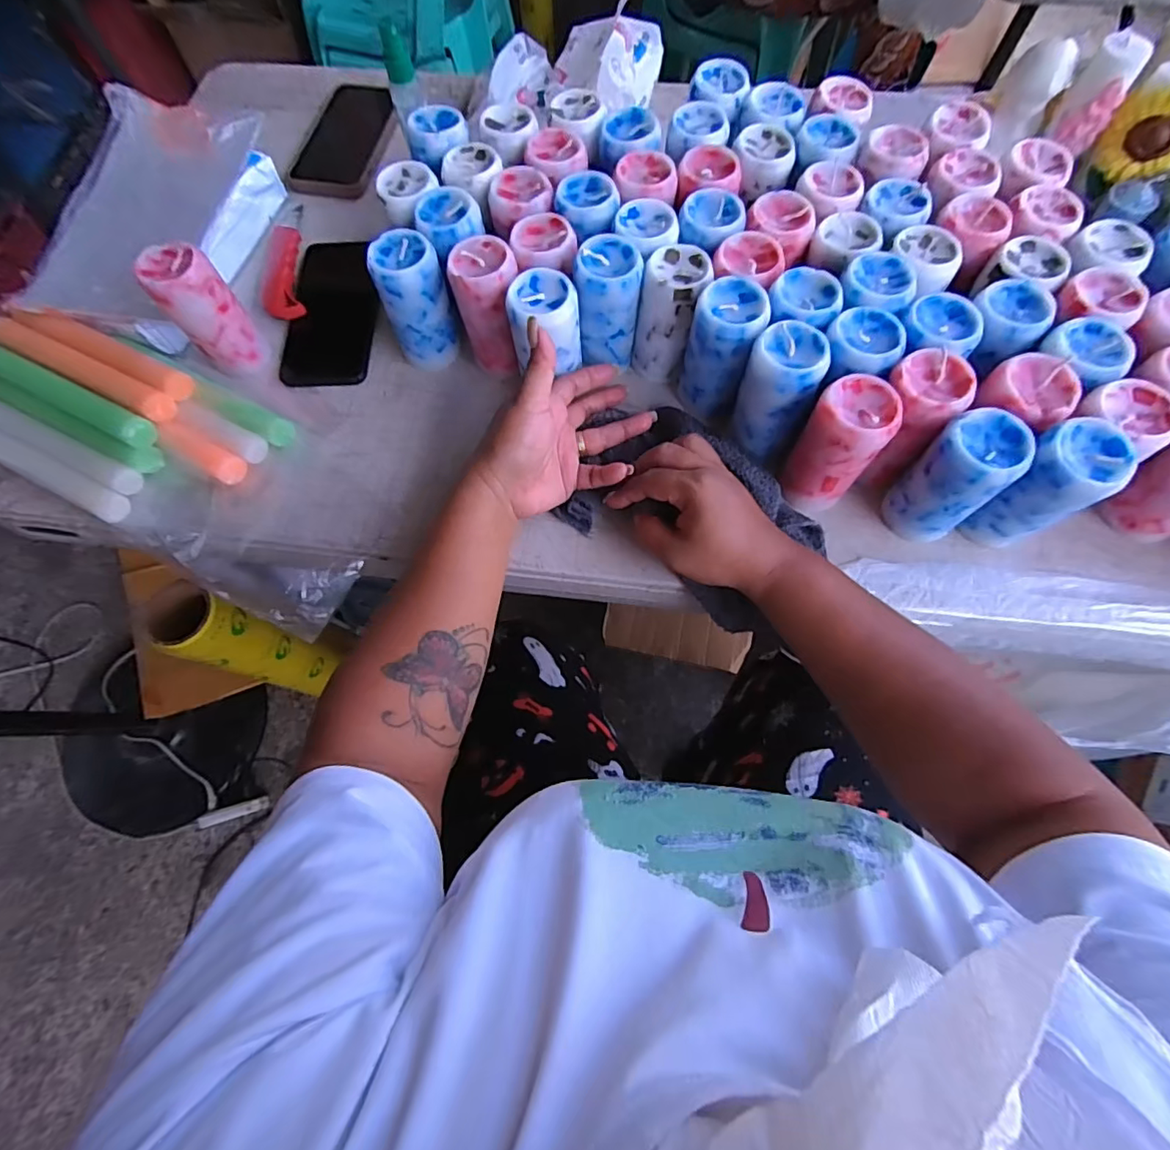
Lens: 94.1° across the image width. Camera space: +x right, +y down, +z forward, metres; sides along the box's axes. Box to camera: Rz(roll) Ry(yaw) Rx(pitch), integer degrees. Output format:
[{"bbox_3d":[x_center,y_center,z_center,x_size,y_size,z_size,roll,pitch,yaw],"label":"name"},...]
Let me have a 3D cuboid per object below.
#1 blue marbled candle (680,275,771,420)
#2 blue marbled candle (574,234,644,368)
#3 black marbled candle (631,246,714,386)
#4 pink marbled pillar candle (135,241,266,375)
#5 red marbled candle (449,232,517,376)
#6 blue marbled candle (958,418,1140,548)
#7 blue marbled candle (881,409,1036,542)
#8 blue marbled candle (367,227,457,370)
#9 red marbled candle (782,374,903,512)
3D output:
[{"bbox_3d":[0.102,-0.168,0.411,0.047,0.089,0.051,23,73,10],"label":"blue marbled candle"},{"bbox_3d":[0.019,-0.210,0.428,0.048,0.087,0.051,-1,71,2],"label":"blue marbled candle"},{"bbox_3d":[0.067,-0.203,0.427,0.046,0.083,0.052,20,73,9],"label":"black marbled candle"},{"bbox_3d":[-0.304,-0.212,0.443,0.048,0.095,0.043,-42,74,-11],"label":"pink marbled pillar candle"},{"bbox_3d":[-0.073,-0.209,0.437,0.050,0.093,0.060,-8,70,0],"label":"red marbled candle"},{"bbox_3d":[0.298,-0.056,0.361,0.050,0.093,0.049,34,75,13],"label":"blue marbled candle"},{"bbox_3d":[0.248,-0.064,0.369,0.048,0.089,0.049,-34,73,-9],"label":"blue marbled candle"},{"bbox_3d":[-0.134,-0.221,0.444,0.049,0.092,0.047,-13,71,-2],"label":"blue marbled candle"},{"bbox_3d":[0.174,-0.089,0.378,0.048,0.083,0.052,40,77,15],"label":"red marbled candle"}]

